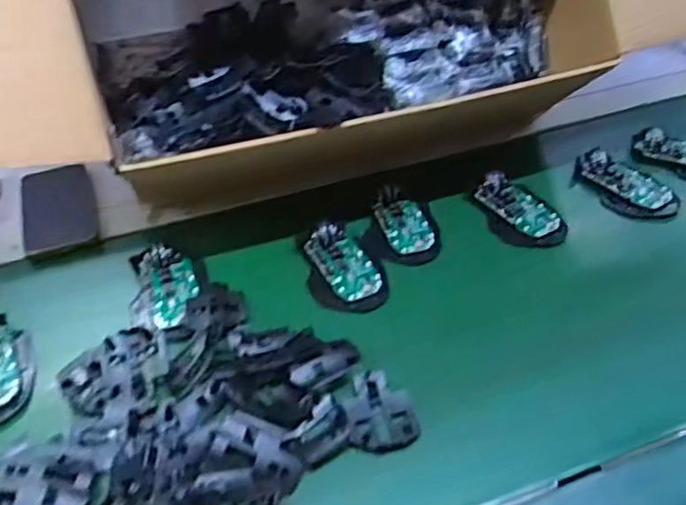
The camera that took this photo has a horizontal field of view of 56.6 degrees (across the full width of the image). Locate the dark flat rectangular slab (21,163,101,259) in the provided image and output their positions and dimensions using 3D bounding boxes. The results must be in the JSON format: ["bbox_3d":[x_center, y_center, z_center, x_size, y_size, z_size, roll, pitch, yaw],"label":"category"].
[{"bbox_3d":[-0.313,-0.051,0.703,0.074,0.008,0.156,-16,45,-14],"label":"dark flat rectangular slab"}]

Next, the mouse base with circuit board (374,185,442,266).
[{"bbox_3d":[0.066,-0.036,0.660,0.057,0.014,0.101,-13,45,-12],"label":"mouse base with circuit board"}]

